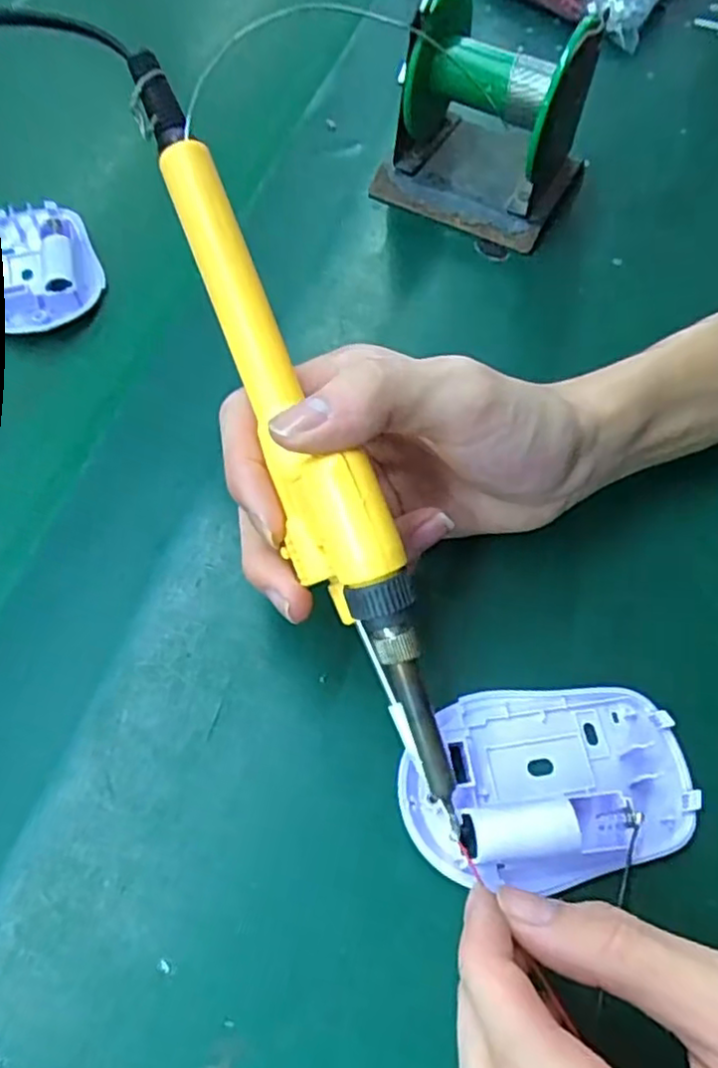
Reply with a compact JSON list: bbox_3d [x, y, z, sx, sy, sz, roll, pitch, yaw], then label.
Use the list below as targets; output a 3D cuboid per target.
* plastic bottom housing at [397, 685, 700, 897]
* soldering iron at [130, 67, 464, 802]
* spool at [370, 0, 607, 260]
[{"bbox_3d":[0.062,0.080,0.222,0.094,0.015,0.060,-1,61,-4],"label":"plastic bottom housing"},{"bbox_3d":[-0.019,-0.032,0.198,0.023,0.030,0.227,-21,82,-14],"label":"soldering iron"},{"bbox_3d":[0.070,-0.211,0.340,0.091,0.083,0.089,34,64,14],"label":"spool"}]

